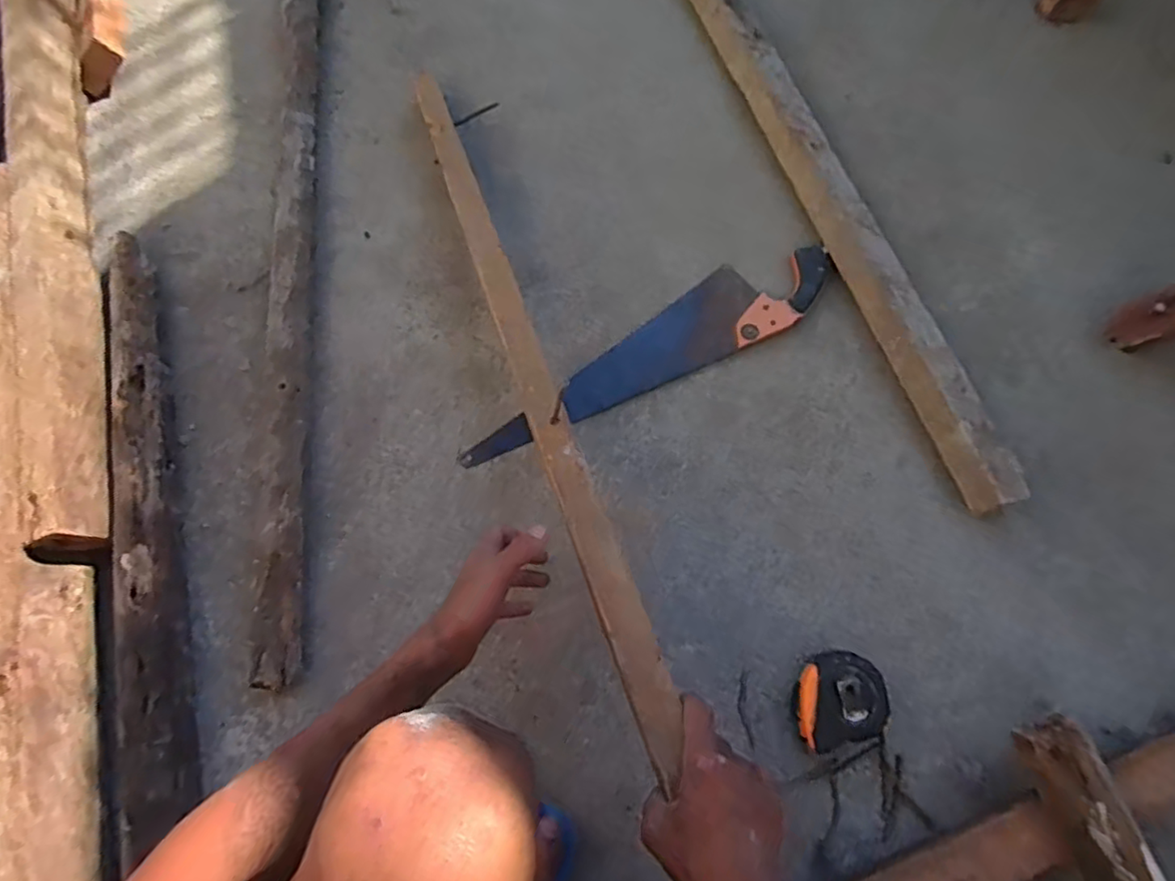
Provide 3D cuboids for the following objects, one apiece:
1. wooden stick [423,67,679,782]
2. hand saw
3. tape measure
[{"bbox_3d":[-0.076,-0.122,0.633,0.035,0.018,0.831,-18,62,-6],"label":"wooden stick"},{"bbox_3d":[0.072,-0.110,0.718,0.479,0.028,0.093,-24,70,-8],"label":"hand saw"},{"bbox_3d":[0.234,0.245,0.585,0.088,0.049,0.074,-14,71,-4],"label":"tape measure"}]

